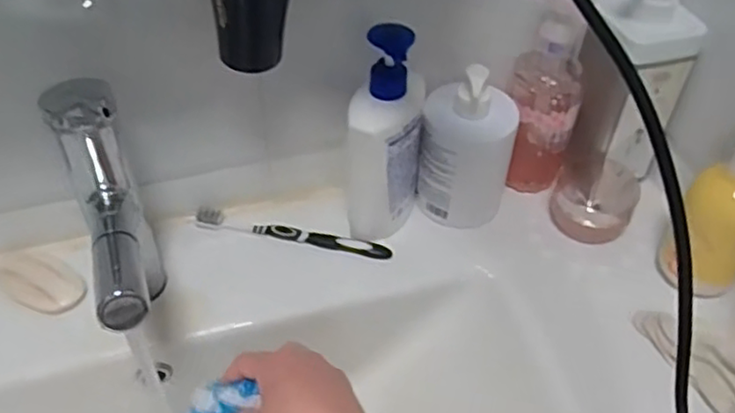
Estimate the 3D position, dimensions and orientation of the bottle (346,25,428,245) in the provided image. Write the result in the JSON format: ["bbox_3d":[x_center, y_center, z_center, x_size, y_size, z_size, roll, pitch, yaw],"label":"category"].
[{"bbox_3d":[0.012,-0.060,0.571,0.059,0.187,0.069,9,46,8],"label":"bottle"}]

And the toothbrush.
[{"bbox_3d":[-0.069,0.026,0.622,0.181,0.023,0.015,9,46,8],"label":"toothbrush"}]

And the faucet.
[{"bbox_3d":[-0.166,0.038,0.474,0.042,0.192,0.159,-19,49,-18],"label":"faucet"}]

